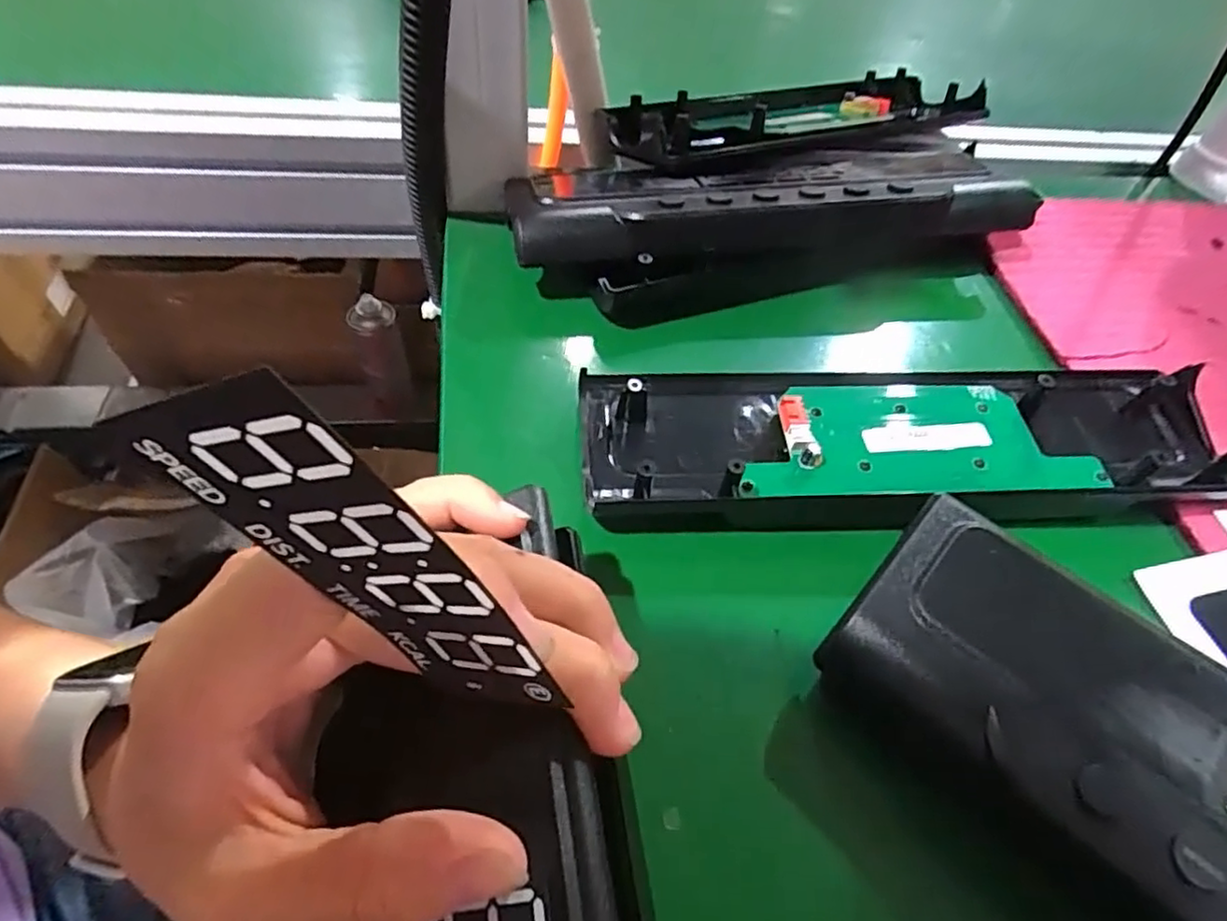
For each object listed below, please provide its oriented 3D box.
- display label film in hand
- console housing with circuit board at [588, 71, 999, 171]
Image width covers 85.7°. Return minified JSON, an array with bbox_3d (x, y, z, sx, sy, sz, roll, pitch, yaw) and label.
[{"bbox_3d":[-0.039,0.019,0.102,0.038,0.076,0.004,-11,44,24],"label":"display label film in hand"},{"bbox_3d":[0.111,-0.195,0.372,0.236,0.031,0.070,-23,59,-21],"label":"console housing with circuit board"}]

